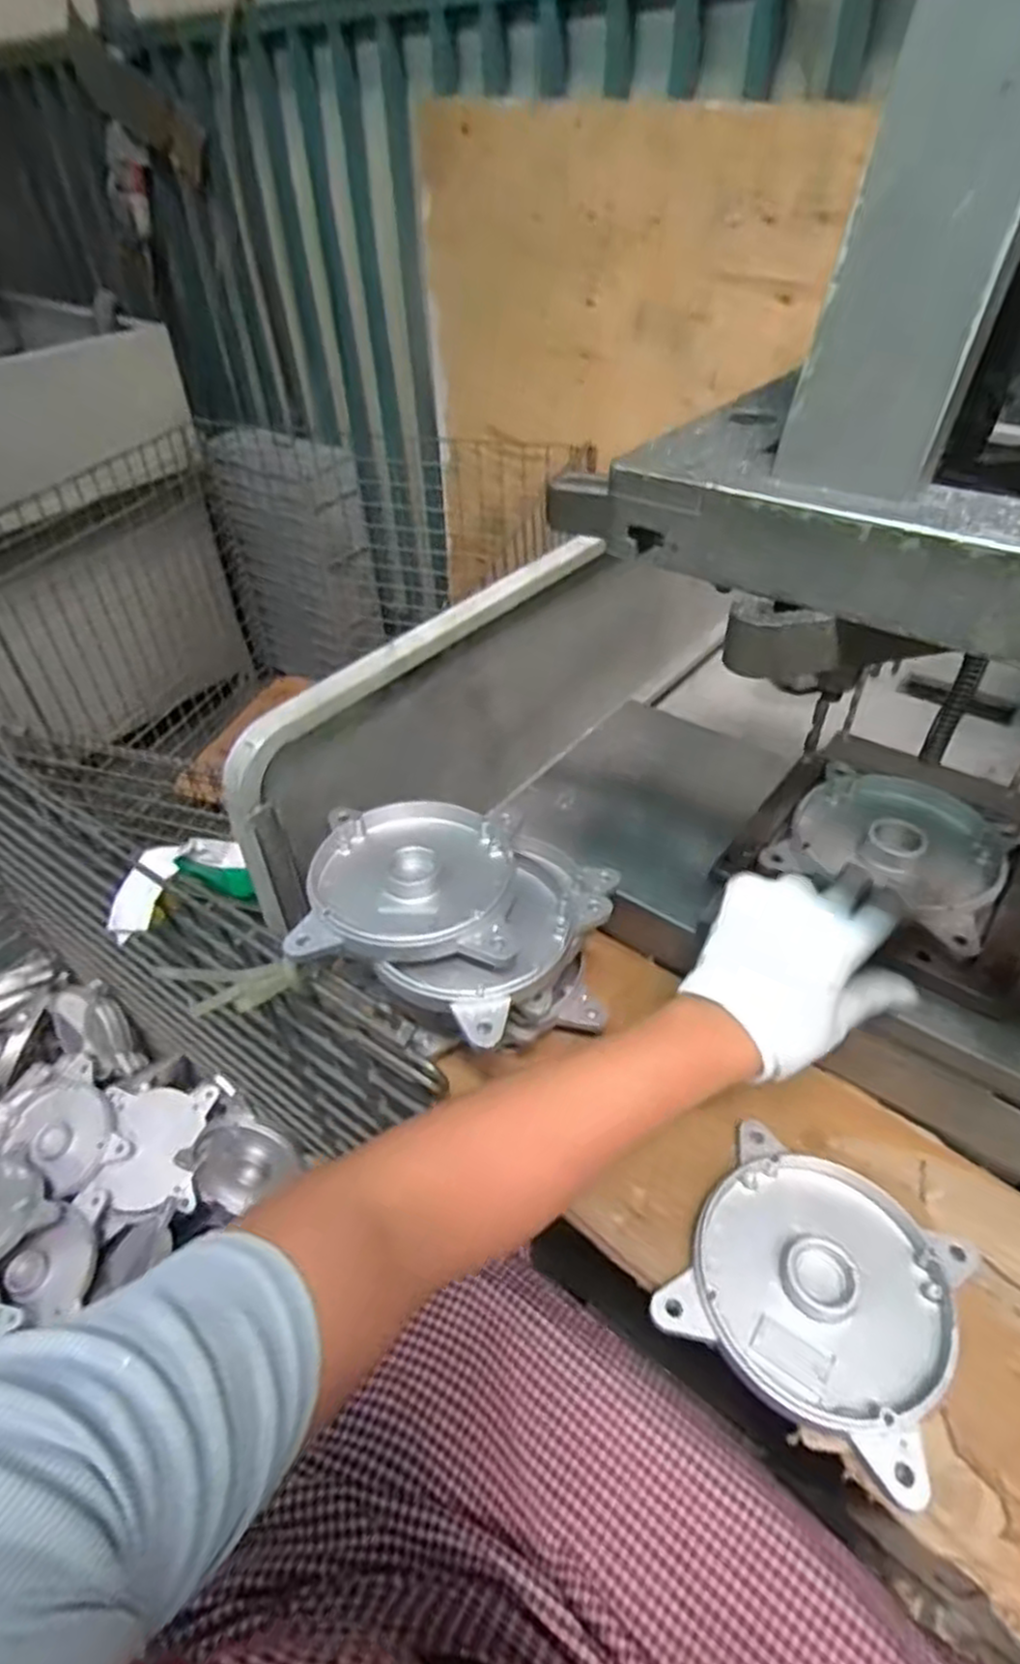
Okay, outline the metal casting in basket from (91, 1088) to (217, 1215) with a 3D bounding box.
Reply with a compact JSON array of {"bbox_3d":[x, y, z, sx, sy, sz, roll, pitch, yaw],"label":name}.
[{"bbox_3d":[-0.425,0.378,0.900,0.120,0.027,0.140,-3,43,-1],"label":"metal casting in basket"}]

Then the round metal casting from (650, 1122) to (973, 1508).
[{"bbox_3d":[0.180,0.264,0.438,0.141,0.020,0.143,26,51,27],"label":"round metal casting"}]

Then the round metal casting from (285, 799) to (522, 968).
[{"bbox_3d":[-0.068,0.029,0.526,0.137,0.032,0.145,0,44,2],"label":"round metal casting"}]

